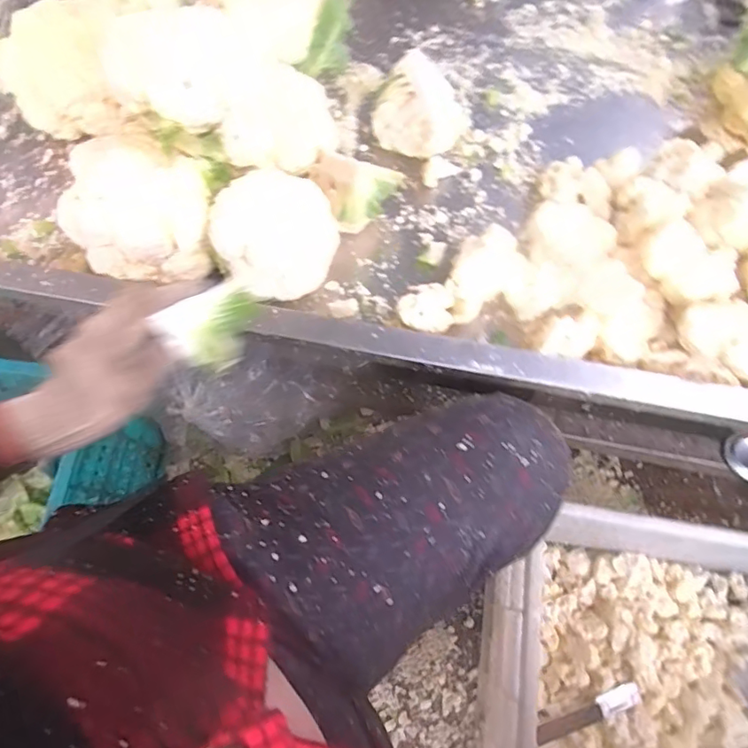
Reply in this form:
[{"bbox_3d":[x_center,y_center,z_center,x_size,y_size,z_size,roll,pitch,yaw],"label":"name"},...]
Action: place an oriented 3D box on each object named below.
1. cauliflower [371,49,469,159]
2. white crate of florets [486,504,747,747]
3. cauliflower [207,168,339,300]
[{"bbox_3d":[0.058,-0.334,0.674,0.118,0.086,0.107,11,68,4],"label":"cauliflower"},{"bbox_3d":[0.422,0.395,0.656,0.519,0.245,0.349,9,68,3],"label":"white crate of florets"},{"bbox_3d":[-0.100,-0.145,0.544,0.123,0.087,0.101,-31,71,-12],"label":"cauliflower"}]

